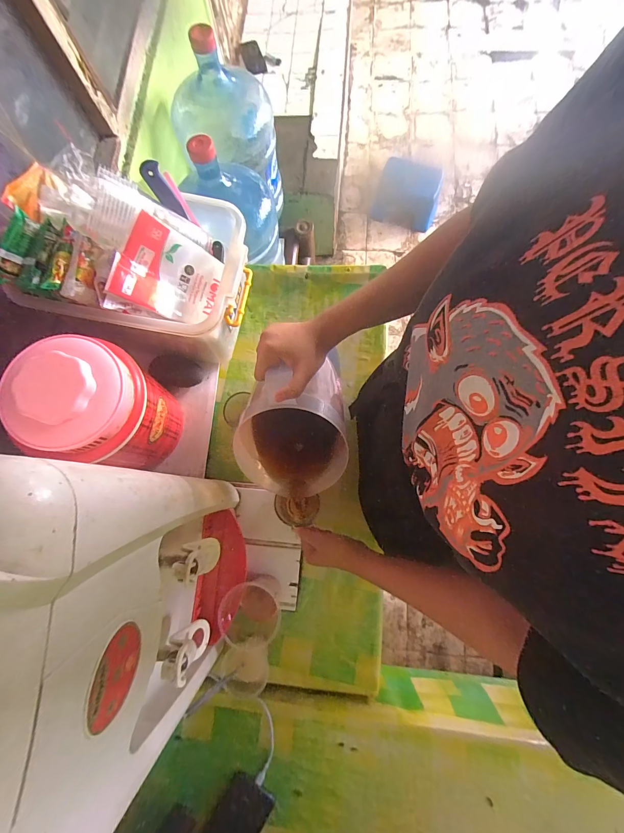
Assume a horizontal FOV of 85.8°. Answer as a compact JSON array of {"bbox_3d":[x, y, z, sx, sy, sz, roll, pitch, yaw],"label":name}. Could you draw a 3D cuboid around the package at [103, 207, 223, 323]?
[{"bbox_3d":[-0.219,-0.226,0.526,0.149,0.018,0.134,16,90,-37],"label":"package"}]

